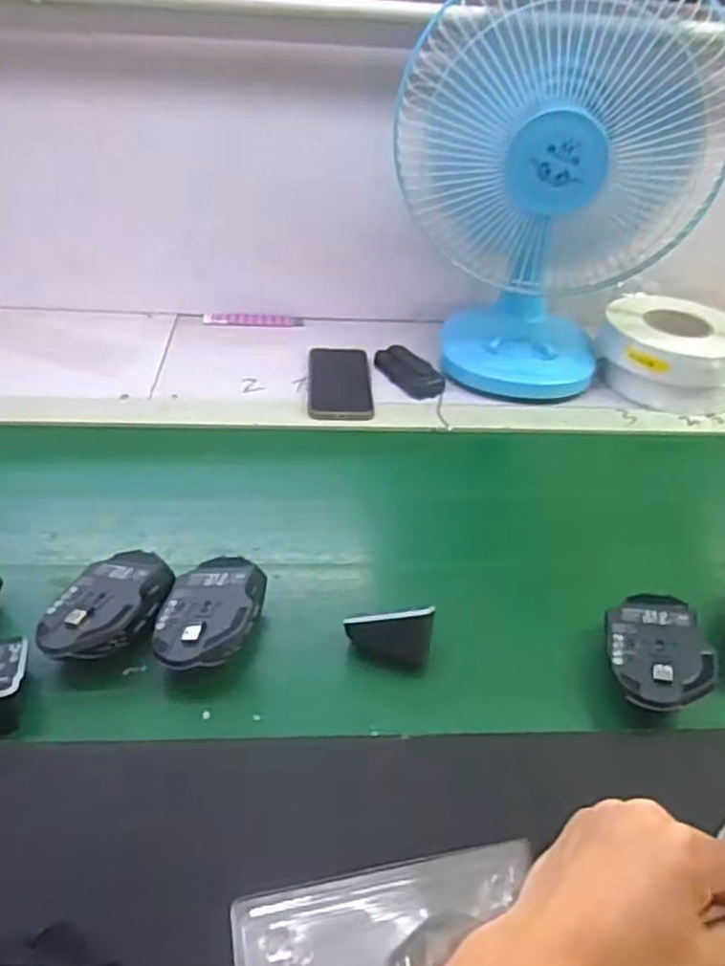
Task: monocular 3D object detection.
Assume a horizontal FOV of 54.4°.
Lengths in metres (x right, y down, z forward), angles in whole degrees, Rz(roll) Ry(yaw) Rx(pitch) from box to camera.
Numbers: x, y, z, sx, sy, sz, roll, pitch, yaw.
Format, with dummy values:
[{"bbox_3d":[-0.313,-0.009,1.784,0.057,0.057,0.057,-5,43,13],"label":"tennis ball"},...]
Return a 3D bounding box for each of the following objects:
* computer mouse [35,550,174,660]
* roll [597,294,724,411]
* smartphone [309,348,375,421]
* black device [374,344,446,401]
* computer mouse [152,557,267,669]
[{"bbox_3d":[-0.201,0.100,0.553,0.074,0.049,0.118,21,42,18],"label":"computer mouse"},{"bbox_3d":[0.383,-0.159,0.889,0.151,0.093,0.162,-27,49,-34],"label":"roll"},{"bbox_3d":[-0.027,-0.126,0.862,0.075,0.005,0.167,1,39,-5],"label":"smartphone"},{"bbox_3d":[0.059,-0.148,0.890,0.049,0.026,0.106,-21,46,-29],"label":"black device"},{"bbox_3d":[-0.119,0.108,0.555,0.073,0.049,0.113,9,39,4],"label":"computer mouse"}]

